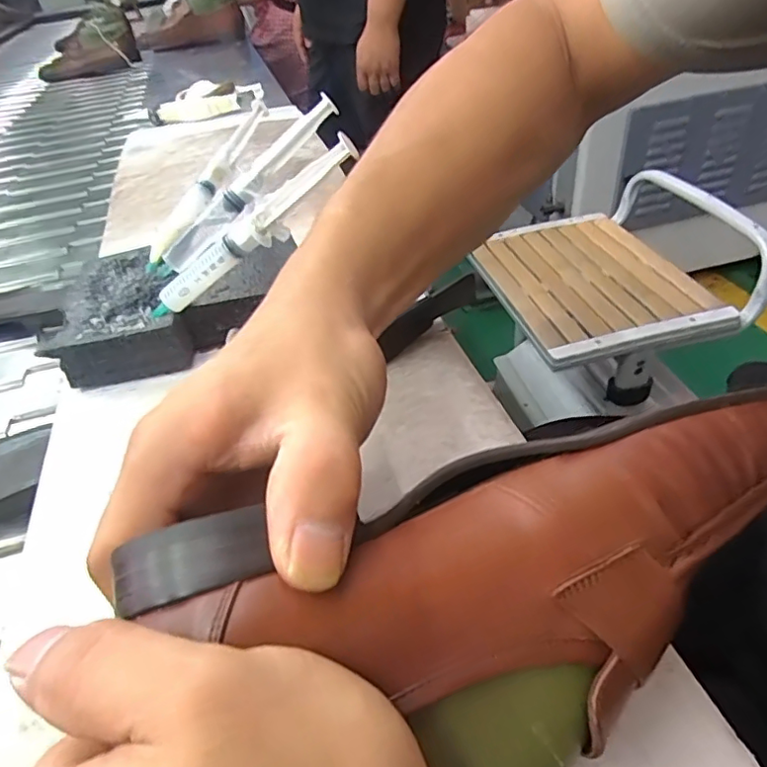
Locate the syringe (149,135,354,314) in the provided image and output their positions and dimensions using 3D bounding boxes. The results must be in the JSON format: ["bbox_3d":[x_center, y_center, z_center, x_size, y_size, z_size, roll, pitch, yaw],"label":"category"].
[{"bbox_3d":[-0.082,-0.083,0.333,0.161,0.021,0.012,-33,35,20],"label":"syringe"}]

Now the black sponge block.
[{"bbox_3d":[-0.182,-0.048,0.391,0.078,0.033,0.121,-18,42,-13],"label":"black sponge block"}]

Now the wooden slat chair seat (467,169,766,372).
[{"bbox_3d":[0.344,-0.210,0.881,0.344,0.118,0.377,-13,40,-8],"label":"wooden slat chair seat"}]

